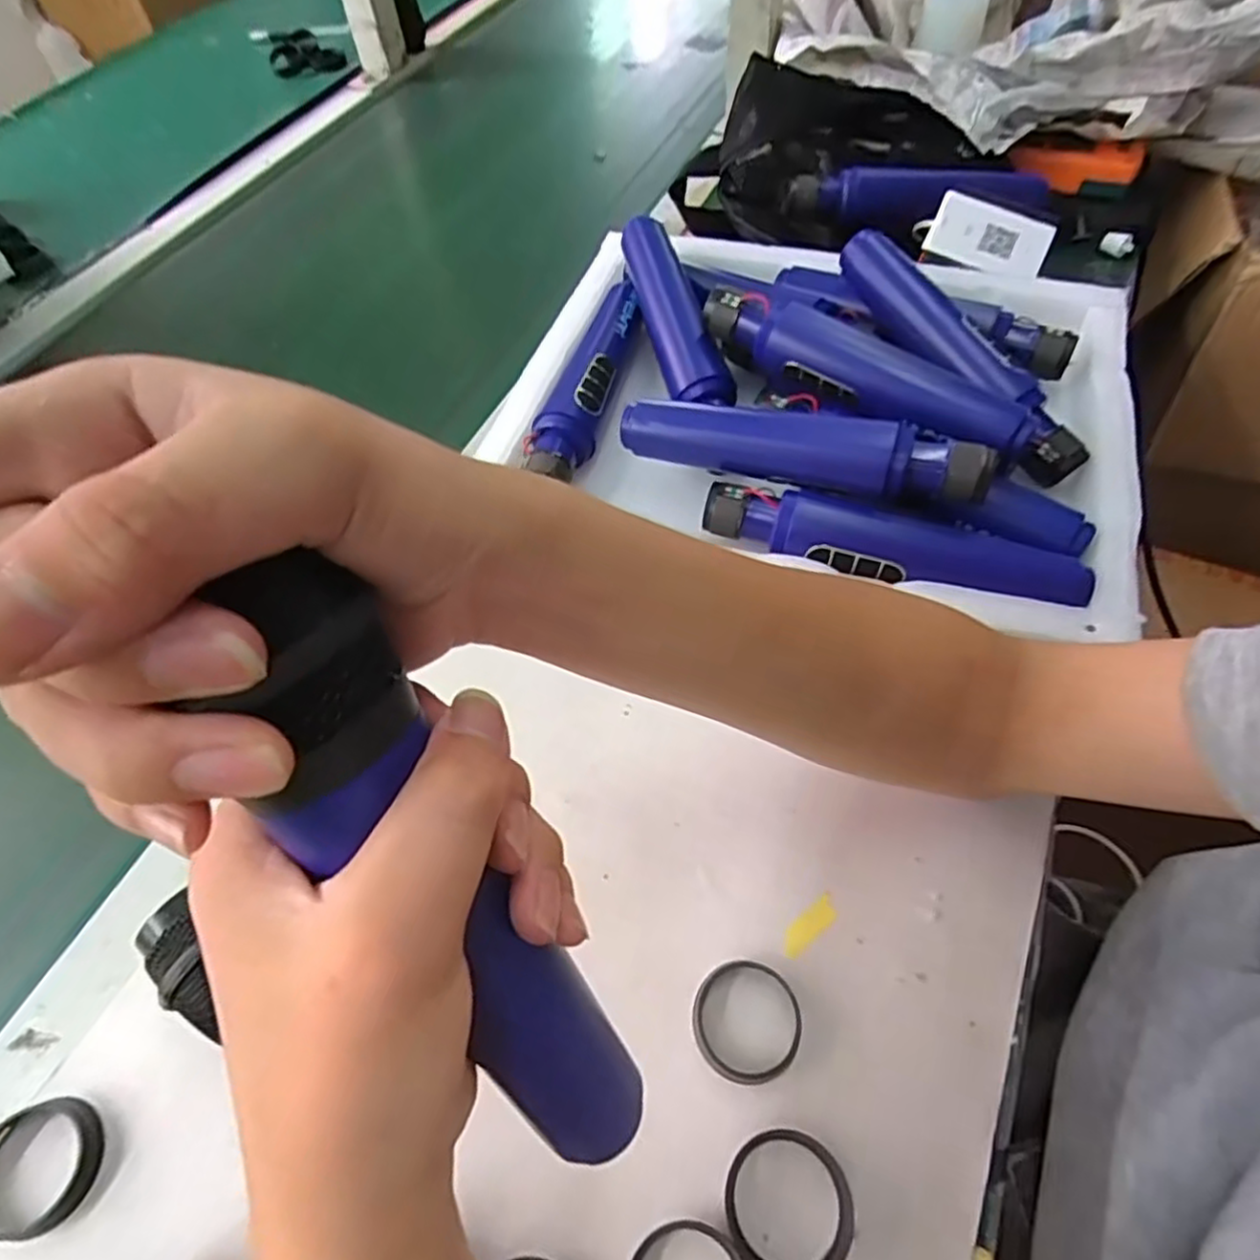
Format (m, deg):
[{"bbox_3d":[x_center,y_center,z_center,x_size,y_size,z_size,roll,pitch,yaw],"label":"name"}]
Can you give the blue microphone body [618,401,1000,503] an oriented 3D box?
[{"bbox_3d":[0.086,-0.096,0.371,0.189,0.033,0.028,15,59,13],"label":"blue microphone body"}]

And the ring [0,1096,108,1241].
[{"bbox_3d":[-0.228,0.204,0.269,0.047,0.012,0.042,-12,57,-5],"label":"ring"}]

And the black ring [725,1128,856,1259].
[{"bbox_3d":[0.057,0.207,0.253,0.045,0.008,0.045,-1,56,2],"label":"black ring"}]

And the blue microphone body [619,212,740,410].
[{"bbox_3d":[0.028,-0.203,0.449,0.032,0.037,0.154,-13,57,-6],"label":"blue microphone body"}]

